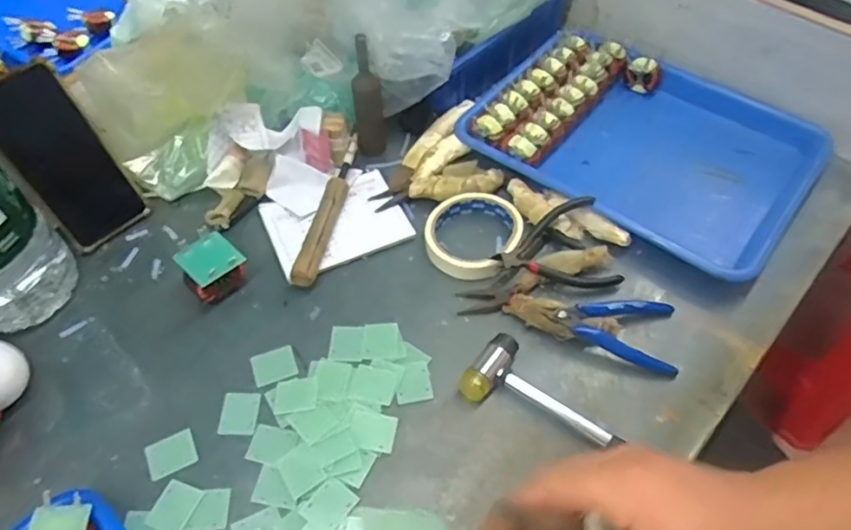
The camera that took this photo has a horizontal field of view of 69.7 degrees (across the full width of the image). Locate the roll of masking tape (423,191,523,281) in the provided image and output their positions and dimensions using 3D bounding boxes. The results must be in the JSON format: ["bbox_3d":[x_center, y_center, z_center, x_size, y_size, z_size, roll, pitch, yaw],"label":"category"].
[{"bbox_3d":[0.046,-0.032,0.591,0.084,0.027,0.092,0,55,0],"label":"roll of masking tape"}]

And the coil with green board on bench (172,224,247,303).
[{"bbox_3d":[-0.195,0.003,0.559,0.050,0.053,0.055,-34,61,-21],"label":"coil with green board on bench"}]

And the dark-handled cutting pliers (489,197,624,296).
[{"bbox_3d":[0.113,-0.010,0.567,0.115,0.036,0.084,-12,55,-8],"label":"dark-handled cutting pliers"}]

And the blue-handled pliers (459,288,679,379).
[{"bbox_3d":[0.124,0.048,0.535,0.183,0.031,0.065,8,55,6],"label":"blue-handled pliers"}]

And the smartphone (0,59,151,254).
[{"bbox_3d":[-0.333,-0.096,0.566,0.079,0.166,0.016,-42,41,-24],"label":"smartphone"}]

